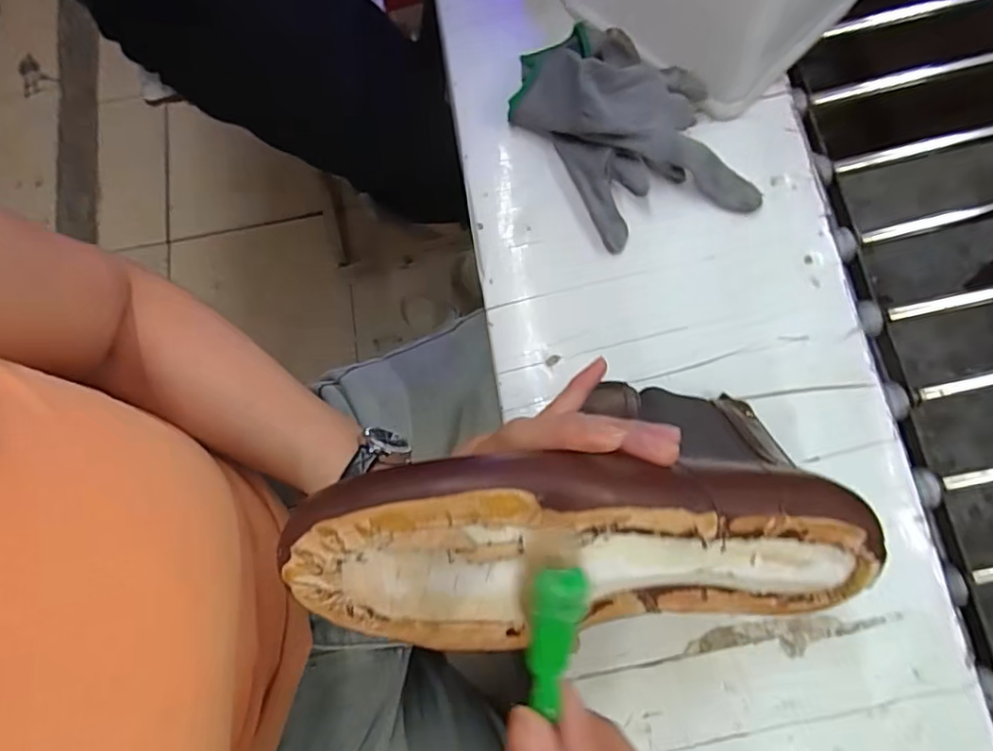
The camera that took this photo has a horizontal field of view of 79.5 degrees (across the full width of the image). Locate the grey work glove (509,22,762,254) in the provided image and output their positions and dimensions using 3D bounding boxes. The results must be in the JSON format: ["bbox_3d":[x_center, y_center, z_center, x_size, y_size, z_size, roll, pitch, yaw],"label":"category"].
[{"bbox_3d":[0.083,-0.168,0.394,0.105,0.049,0.184,-34,76,-3],"label":"grey work glove"}]

